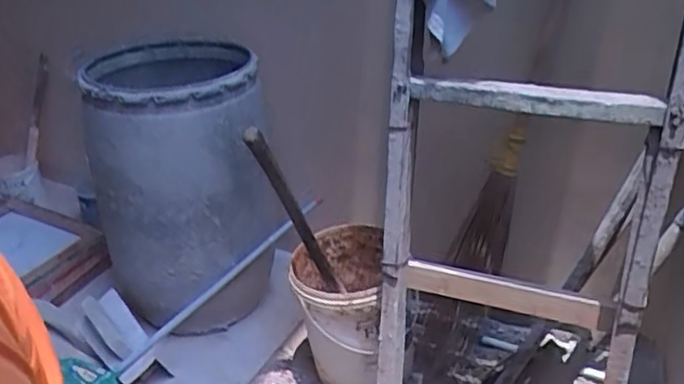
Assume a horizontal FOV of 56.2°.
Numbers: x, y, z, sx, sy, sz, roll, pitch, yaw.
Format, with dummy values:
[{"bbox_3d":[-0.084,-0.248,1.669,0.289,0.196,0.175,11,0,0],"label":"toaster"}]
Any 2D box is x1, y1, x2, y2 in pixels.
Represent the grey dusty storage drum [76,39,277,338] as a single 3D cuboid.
[{"bbox_3d":[-0.434,0.021,1.775,0.438,0.770,0.378,-13,31,-20],"label":"grey dusty storage drum"}]

